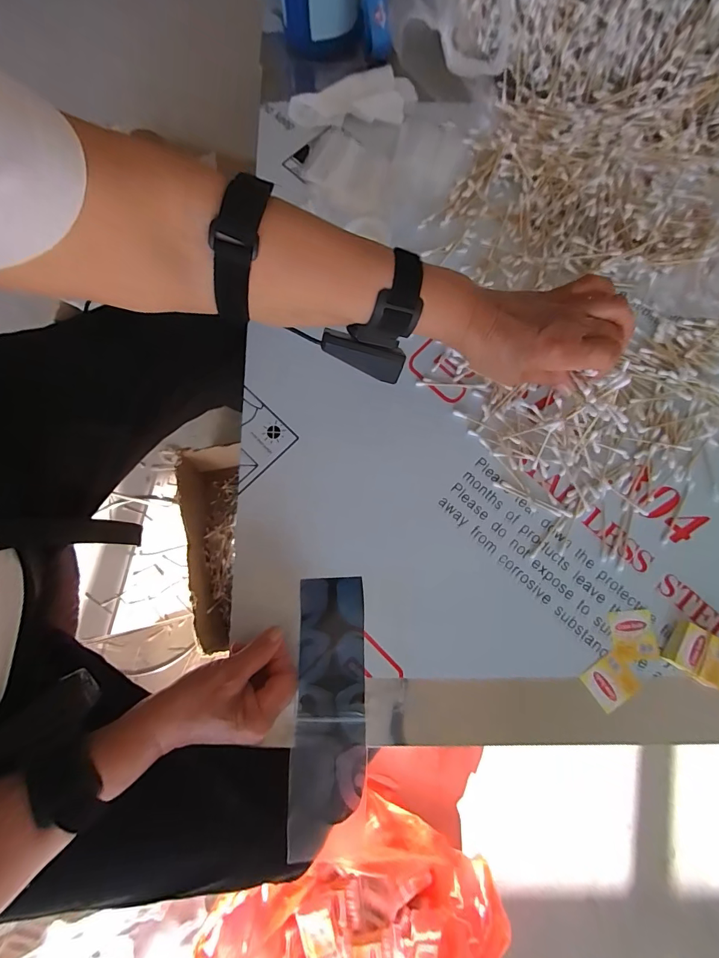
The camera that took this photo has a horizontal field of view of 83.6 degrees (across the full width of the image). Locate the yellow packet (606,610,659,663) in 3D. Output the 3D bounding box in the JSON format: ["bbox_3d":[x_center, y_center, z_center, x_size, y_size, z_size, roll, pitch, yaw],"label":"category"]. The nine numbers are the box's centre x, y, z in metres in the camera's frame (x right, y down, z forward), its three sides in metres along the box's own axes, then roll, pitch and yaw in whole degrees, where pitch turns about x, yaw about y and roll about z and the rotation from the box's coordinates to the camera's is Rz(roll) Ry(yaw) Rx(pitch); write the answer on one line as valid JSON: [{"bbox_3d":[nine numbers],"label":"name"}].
[{"bbox_3d":[0.258,0.146,0.377,0.041,0.004,0.042,-4,80,0],"label":"yellow packet"}]

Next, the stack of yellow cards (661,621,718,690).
[{"bbox_3d":[0.308,0.159,0.366,0.049,0.017,0.043,29,81,5],"label":"stack of yellow cards"}]

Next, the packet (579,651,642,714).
[{"bbox_3d":[0.231,0.187,0.368,0.041,0.004,0.038,-33,81,-5],"label":"packet"}]

